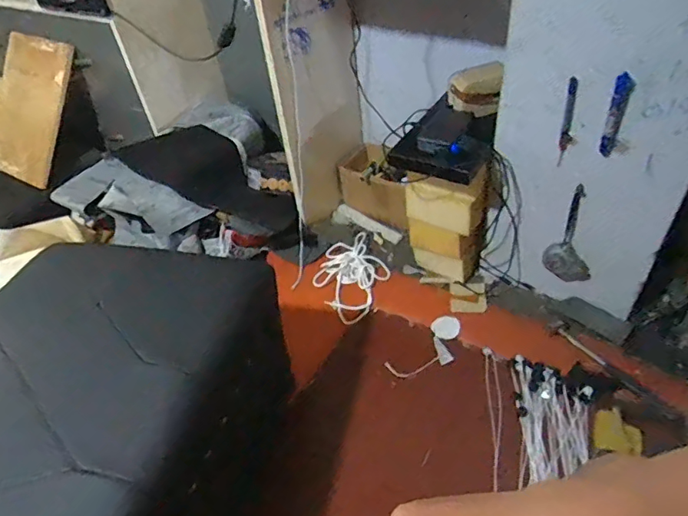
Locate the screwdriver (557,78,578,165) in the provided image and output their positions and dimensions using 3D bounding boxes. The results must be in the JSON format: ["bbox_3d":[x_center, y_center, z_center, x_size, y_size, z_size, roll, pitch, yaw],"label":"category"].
[{"bbox_3d":[0.398,-0.238,0.894,0.016,0.204,0.015,20,69,26],"label":"screwdriver"}]

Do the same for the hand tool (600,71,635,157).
[{"bbox_3d":[0.475,-0.244,0.878,0.028,0.185,0.030,20,69,26],"label":"hand tool"}]

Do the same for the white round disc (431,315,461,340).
[{"bbox_3d":[0.229,0.154,1.116,0.063,0.007,0.061,-3,42,3],"label":"white round disc"}]

